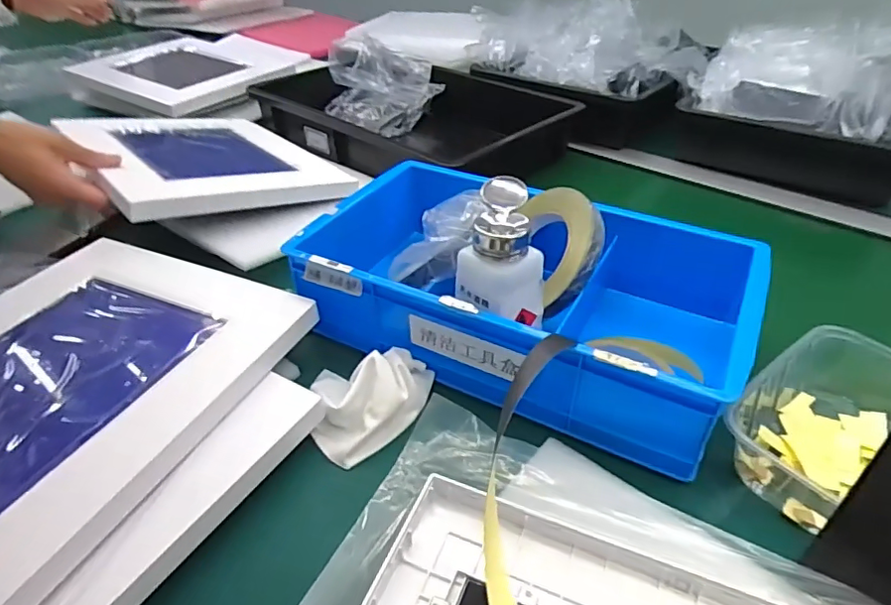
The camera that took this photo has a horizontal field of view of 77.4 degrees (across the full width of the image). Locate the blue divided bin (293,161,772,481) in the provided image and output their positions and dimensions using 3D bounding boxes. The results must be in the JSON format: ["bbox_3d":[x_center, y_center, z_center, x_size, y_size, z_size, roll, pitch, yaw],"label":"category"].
[{"bbox_3d":[0.063,-0.006,0.483,0.347,0.112,0.221,16,41,21],"label":"blue divided bin"}]

